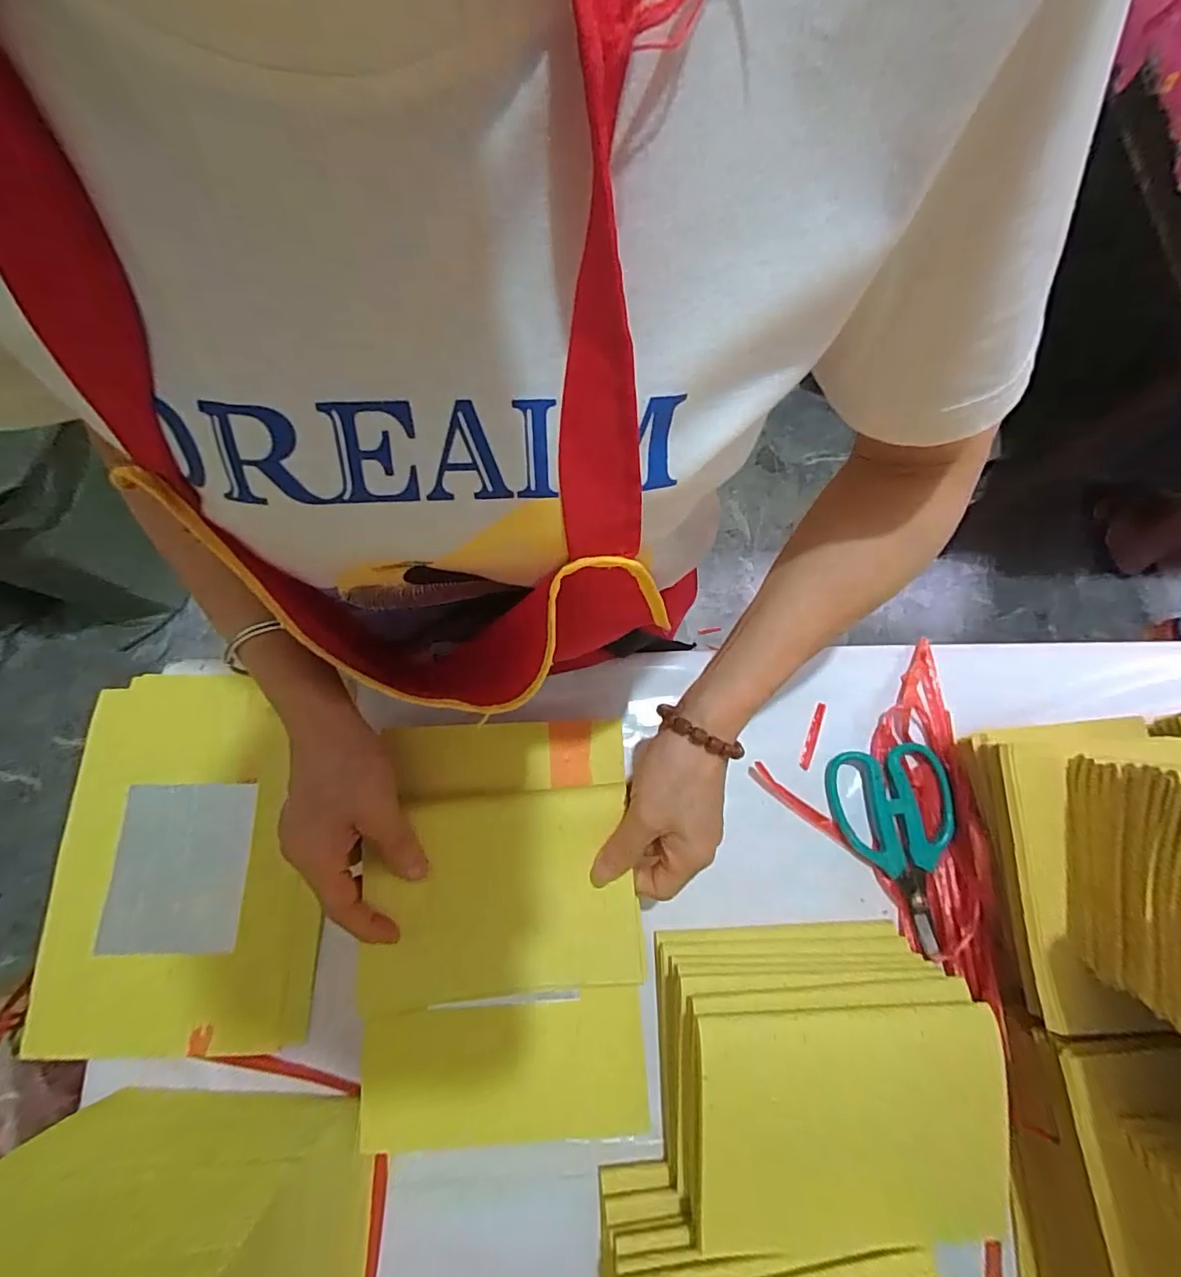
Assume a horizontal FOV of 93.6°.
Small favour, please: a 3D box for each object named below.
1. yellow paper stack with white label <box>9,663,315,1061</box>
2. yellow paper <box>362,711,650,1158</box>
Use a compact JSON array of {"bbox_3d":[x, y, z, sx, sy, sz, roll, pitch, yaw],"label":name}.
[{"bbox_3d":[-0.266,0.141,0.370,0.162,0.014,0.234,-3,75,-2],"label":"yellow paper stack with white label"},{"bbox_3d":[-0.052,0.163,0.326,0.155,0.029,0.223,-3,75,-2],"label":"yellow paper"}]

